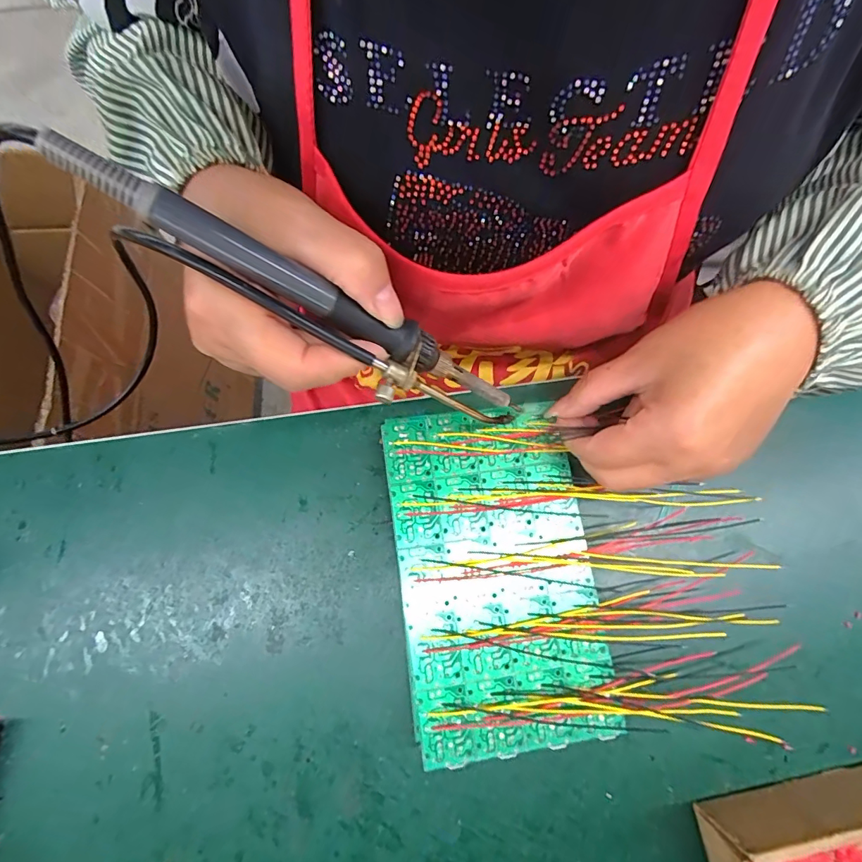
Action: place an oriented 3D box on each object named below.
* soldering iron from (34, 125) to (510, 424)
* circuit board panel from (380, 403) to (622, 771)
[{"bbox_3d":[-0.039,-0.042,0.186,0.197,0.020,0.029,26,74,-32],"label":"soldering iron"},{"bbox_3d":[0.034,0.075,0.246,0.103,0.006,0.176,-8,76,-3],"label":"circuit board panel"}]

